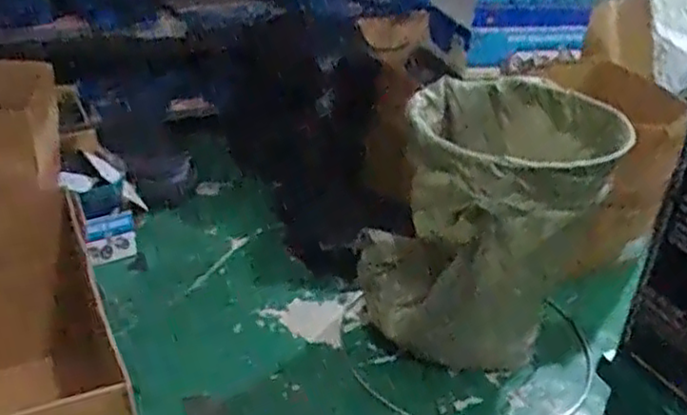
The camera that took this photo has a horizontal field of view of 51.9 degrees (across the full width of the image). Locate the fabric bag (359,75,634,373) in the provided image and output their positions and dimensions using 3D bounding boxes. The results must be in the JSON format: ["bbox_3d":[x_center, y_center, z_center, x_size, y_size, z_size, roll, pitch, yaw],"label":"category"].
[{"bbox_3d":[0.398,0.073,1.941,0.536,0.740,0.575,27,38,32],"label":"fabric bag"}]

